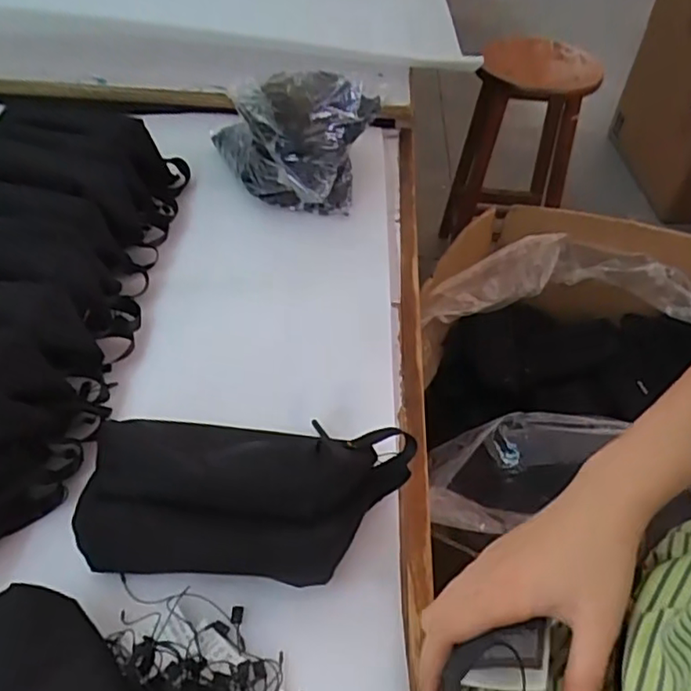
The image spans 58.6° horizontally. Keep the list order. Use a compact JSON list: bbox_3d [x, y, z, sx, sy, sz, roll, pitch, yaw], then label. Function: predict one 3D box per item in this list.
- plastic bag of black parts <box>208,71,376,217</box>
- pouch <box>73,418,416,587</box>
[{"bbox_3d":[-0.063,-0.219,0.645,0.178,0.106,0.123,7,47,3],"label":"plastic bag of black parts"},{"bbox_3d":[-0.064,0.097,0.407,0.203,0.069,0.108,6,47,2],"label":"pouch"}]

